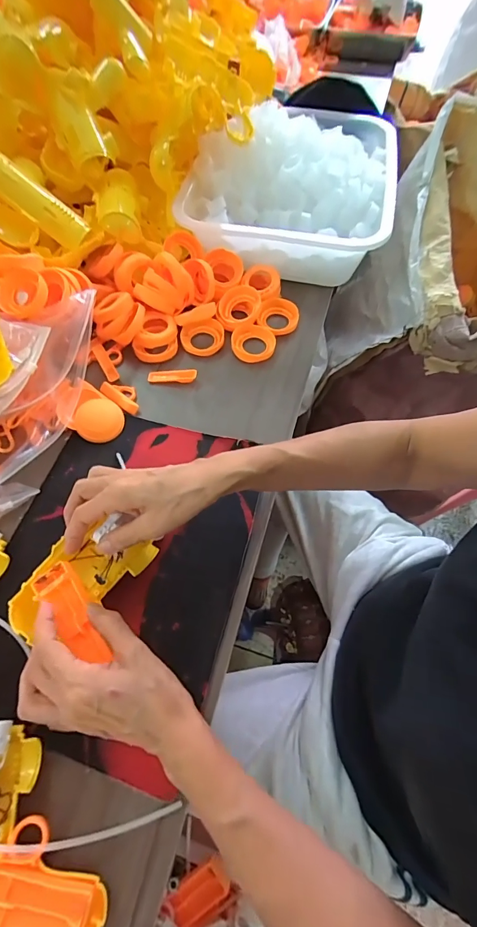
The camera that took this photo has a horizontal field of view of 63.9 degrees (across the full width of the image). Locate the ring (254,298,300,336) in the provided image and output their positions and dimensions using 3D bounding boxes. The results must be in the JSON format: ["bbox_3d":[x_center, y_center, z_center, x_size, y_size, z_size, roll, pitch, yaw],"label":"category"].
[{"bbox_3d":[0.057,-0.208,0.535,0.055,0.015,0.055,16,62,8],"label":"ring"}]

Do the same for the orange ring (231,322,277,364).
[{"bbox_3d":[0.020,-0.165,0.517,0.059,0.011,0.057,0,61,0],"label":"orange ring"}]

